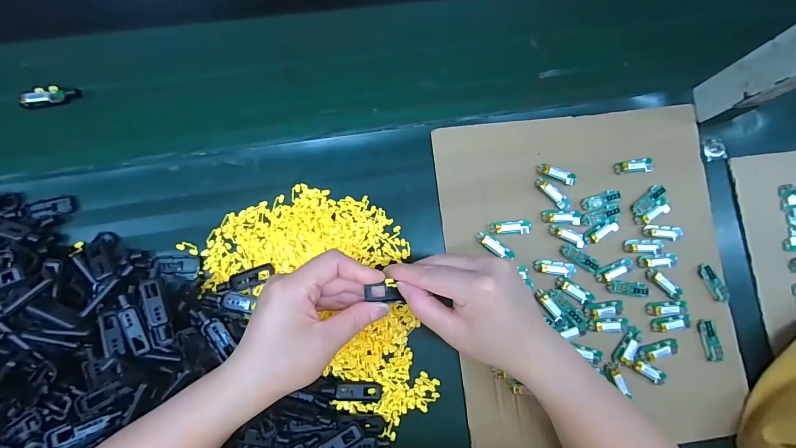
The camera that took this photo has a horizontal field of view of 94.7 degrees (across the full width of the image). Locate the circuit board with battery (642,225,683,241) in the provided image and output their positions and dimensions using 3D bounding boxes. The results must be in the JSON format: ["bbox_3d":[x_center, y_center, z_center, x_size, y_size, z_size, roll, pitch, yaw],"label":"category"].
[{"bbox_3d":[0.284,0.009,0.390,0.047,0.015,0.015,4,82,-1],"label":"circuit board with battery"}]

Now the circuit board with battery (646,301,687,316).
[{"bbox_3d":[0.279,0.086,0.377,0.041,0.007,0.013,-3,83,-2],"label":"circuit board with battery"}]

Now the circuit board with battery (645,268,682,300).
[{"bbox_3d":[0.276,0.061,0.379,0.040,0.004,0.013,42,83,4],"label":"circuit board with battery"}]

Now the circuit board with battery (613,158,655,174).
[{"bbox_3d":[0.253,-0.062,0.391,0.040,0.010,0.015,-7,83,-3],"label":"circuit board with battery"}]

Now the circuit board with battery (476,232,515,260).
[{"bbox_3d":[0.100,0.023,0.377,0.044,0.011,0.014,36,83,3],"label":"circuit board with battery"}]

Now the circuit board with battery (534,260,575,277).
[{"bbox_3d":[0.162,0.045,0.377,0.042,0.006,0.014,9,82,0],"label":"circuit board with battery"}]

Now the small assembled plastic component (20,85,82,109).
[{"bbox_3d":[-0.365,-0.134,0.385,0.054,0.011,0.018,-15,83,-4],"label":"small assembled plastic component"}]

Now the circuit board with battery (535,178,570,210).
[{"bbox_3d":[0.164,-0.032,0.387,0.045,0.010,0.015,43,83,4],"label":"circuit board with battery"}]

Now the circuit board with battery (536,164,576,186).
[{"bbox_3d":[0.169,-0.052,0.390,0.043,0.013,0.013,17,82,1],"label":"circuit board with battery"}]

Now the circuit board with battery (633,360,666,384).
[{"bbox_3d":[0.253,0.149,0.366,0.035,0.004,0.014,27,83,2],"label":"circuit board with battery"}]

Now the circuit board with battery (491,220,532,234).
[{"bbox_3d":[0.117,0.004,0.382,0.043,0.006,0.014,-1,83,-2],"label":"circuit board with battery"}]

